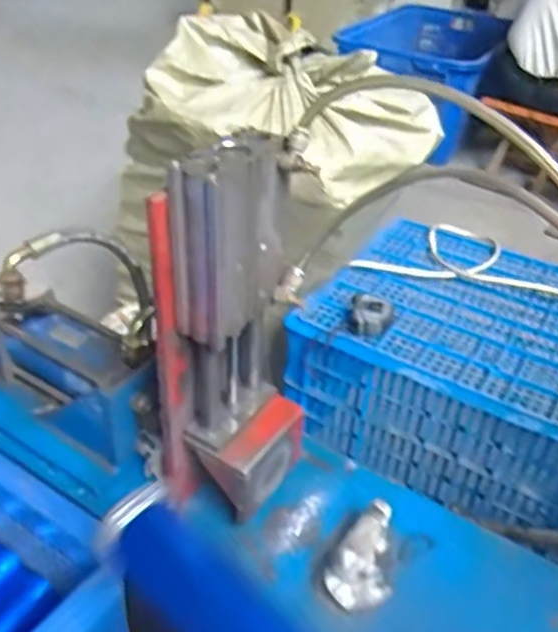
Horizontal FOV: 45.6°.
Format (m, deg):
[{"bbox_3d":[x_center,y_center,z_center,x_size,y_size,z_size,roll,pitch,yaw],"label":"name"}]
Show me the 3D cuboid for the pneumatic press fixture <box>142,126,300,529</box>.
[{"bbox_3d":[-0.036,0.021,0.517,0.080,0.313,0.110,23,41,24],"label":"pneumatic press fixture"}]

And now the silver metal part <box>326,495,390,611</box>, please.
[{"bbox_3d":[0.077,0.204,0.561,0.045,0.049,0.073,24,41,25],"label":"silver metal part"}]

